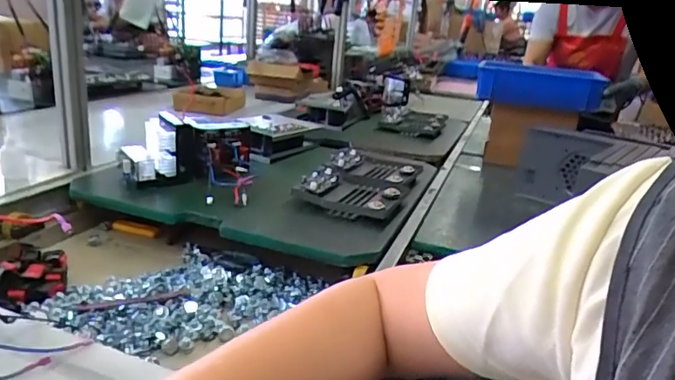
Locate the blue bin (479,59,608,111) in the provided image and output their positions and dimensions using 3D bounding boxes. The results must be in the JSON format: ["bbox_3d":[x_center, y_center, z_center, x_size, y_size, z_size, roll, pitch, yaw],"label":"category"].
[{"bbox_3d":[0.522,-0.269,1.306,0.306,0.094,0.118,11,20,17],"label":"blue bin"}]

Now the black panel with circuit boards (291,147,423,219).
[{"bbox_3d":[0.060,-0.023,1.046,0.178,0.047,0.373,11,20,15],"label":"black panel with circuit boards"}]

